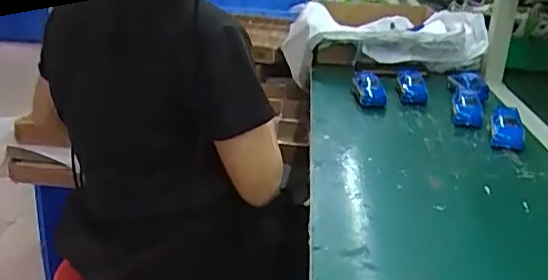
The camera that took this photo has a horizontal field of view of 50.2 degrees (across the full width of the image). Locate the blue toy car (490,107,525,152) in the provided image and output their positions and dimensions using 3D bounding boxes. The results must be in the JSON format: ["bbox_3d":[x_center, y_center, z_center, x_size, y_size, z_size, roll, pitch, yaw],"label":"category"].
[{"bbox_3d":[0.389,-0.017,0.975,0.052,0.037,0.095,6,23,18],"label":"blue toy car"}]

